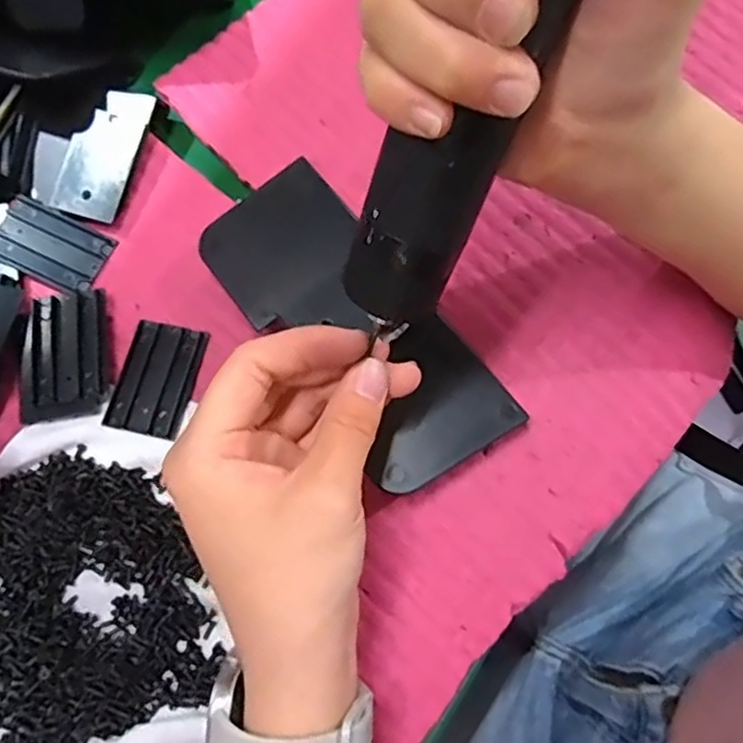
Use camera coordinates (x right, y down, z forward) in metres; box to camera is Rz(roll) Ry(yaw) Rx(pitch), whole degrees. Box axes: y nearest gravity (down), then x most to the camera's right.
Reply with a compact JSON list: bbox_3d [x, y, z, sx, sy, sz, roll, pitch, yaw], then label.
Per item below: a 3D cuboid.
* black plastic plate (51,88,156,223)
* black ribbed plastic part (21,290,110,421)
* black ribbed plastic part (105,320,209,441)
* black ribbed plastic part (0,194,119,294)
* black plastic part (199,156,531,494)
[{"bbox_3d":[-0.138,-0.112,0.350,0.032,0.004,0.070,18,84,-7],"label":"black plastic plate"},{"bbox_3d":[-0.147,-0.008,0.321,0.040,0.009,0.059,-6,75,0],"label":"black ribbed plastic part"},{"bbox_3d":[-0.102,0.003,0.322,0.036,0.005,0.054,12,75,5],"label":"black ribbed plastic part"},{"bbox_3d":[-0.160,-0.063,0.338,0.054,0.005,0.035,24,77,8],"label":"black ribbed plastic part"},{"bbox_3d":[-0.009,-0.019,0.309,0.066,0.019,0.154,-37,67,-12],"label":"black plastic part"}]

